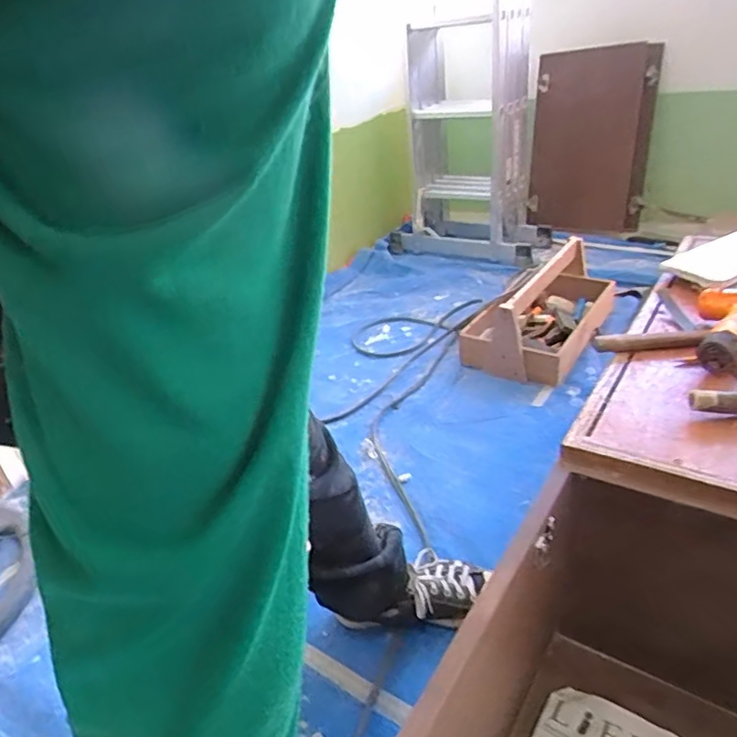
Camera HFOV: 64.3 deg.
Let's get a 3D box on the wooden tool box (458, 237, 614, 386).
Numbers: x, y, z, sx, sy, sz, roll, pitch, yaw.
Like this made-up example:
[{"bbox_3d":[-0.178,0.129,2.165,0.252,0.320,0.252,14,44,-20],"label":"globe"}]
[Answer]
[{"bbox_3d":[0.473,-0.174,1.599,0.296,0.232,0.526,16,37,33],"label":"wooden tool box"}]

